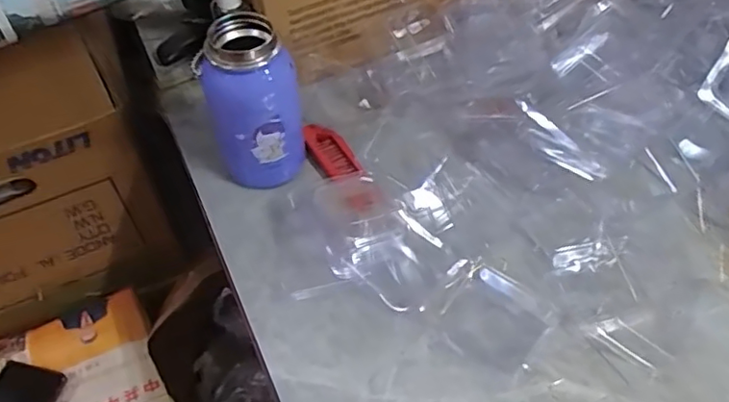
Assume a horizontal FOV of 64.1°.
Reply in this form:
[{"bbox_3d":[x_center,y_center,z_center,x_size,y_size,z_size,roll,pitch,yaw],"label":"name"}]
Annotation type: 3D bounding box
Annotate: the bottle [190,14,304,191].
[{"bbox_3d":[-0.092,-0.079,0.482,0.065,0.126,0.066,16,54,12],"label":"bottle"}]

